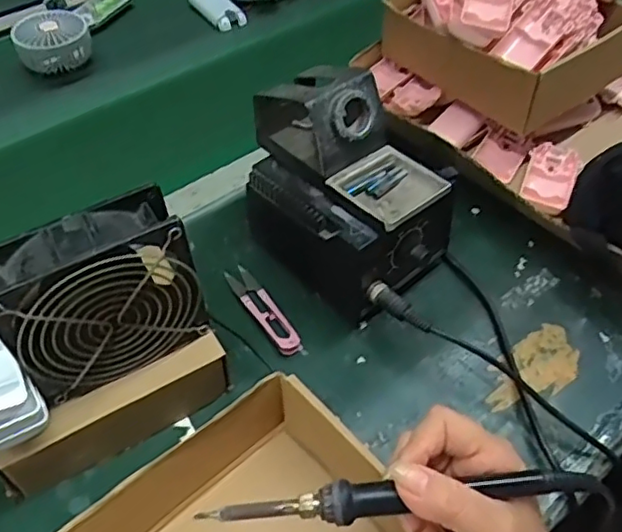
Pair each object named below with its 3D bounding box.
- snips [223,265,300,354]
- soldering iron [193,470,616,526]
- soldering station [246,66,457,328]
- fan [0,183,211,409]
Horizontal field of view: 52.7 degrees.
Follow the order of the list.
[{"bbox_3d":[-0.041,0.035,0.540,0.022,0.011,0.104,-27,56,-21],"label":"snips"},{"bbox_3d":[0.051,0.125,0.333,0.218,0.024,0.019,-5,51,1],"label":"soldering iron"},{"bbox_3d":[0.027,-0.061,0.515,0.097,0.156,0.180,-34,59,-25],"label":"soldering station"},{"bbox_3d":[-0.134,0.020,0.402,0.116,0.114,0.044,-25,56,-20],"label":"fan"}]

